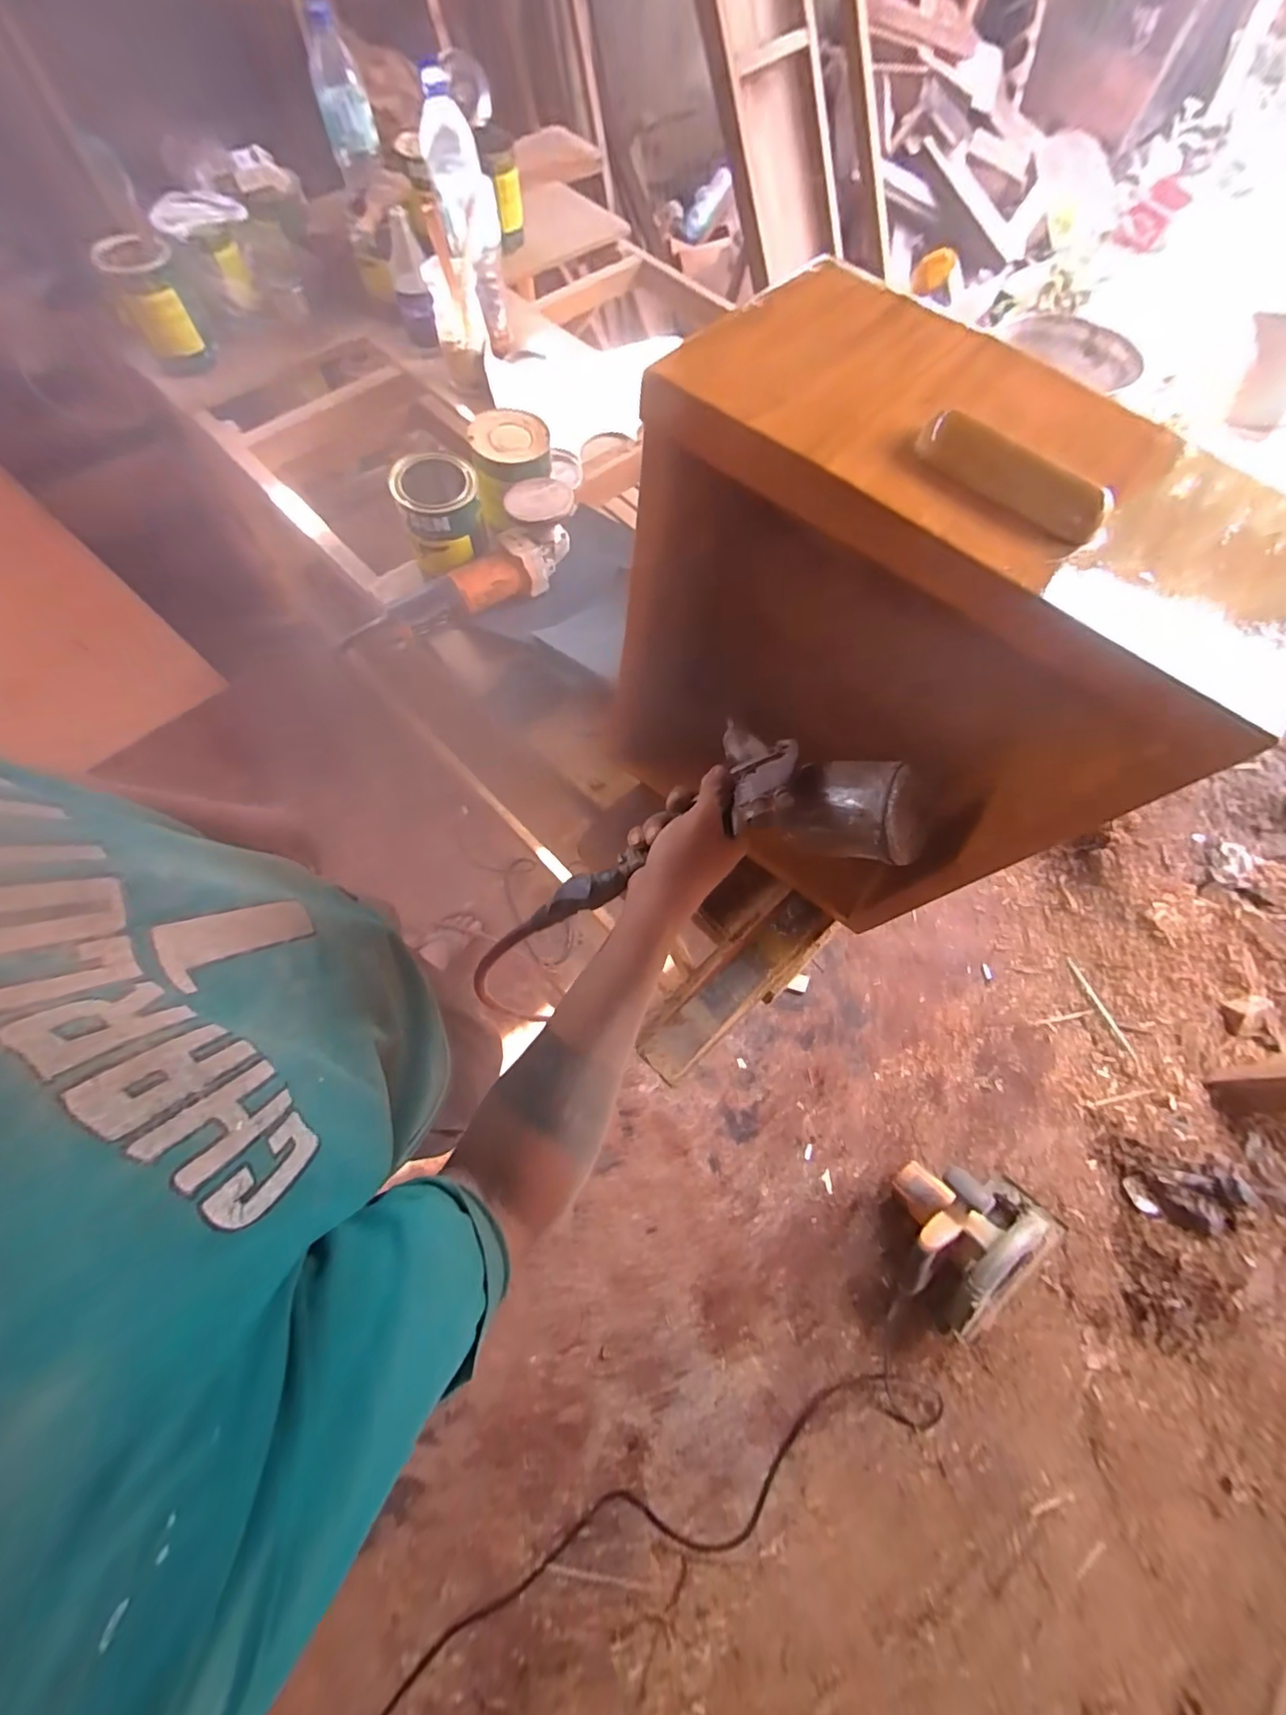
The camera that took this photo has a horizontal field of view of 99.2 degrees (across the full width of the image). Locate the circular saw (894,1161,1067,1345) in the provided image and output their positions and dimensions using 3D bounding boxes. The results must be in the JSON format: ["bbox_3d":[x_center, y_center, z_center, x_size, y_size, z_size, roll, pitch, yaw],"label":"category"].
[{"bbox_3d":[0.650,0.718,1.055,0.301,0.171,0.253,-28,71,-12],"label":"circular saw"}]

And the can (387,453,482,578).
[{"bbox_3d":[-0.264,-0.452,0.721,0.102,0.101,0.103,-13,68,-7],"label":"can"}]

